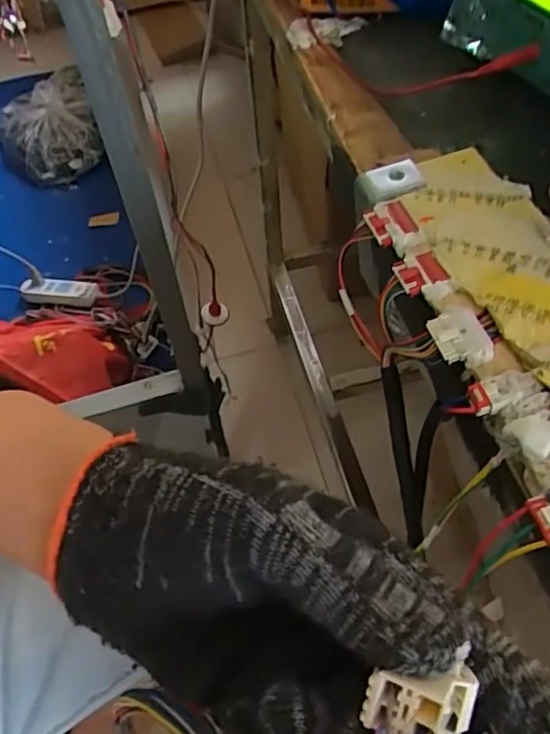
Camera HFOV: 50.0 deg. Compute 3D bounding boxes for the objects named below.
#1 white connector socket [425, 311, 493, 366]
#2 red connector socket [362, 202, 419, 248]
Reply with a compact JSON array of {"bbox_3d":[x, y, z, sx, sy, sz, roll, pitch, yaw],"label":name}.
[{"bbox_3d":[0.095,-0.014,0.302,0.024,0.008,0.032,-16,55,-6],"label":"white connector socket"},{"bbox_3d":[0.070,-0.088,0.362,0.024,0.007,0.033,-12,55,-4],"label":"red connector socket"}]

